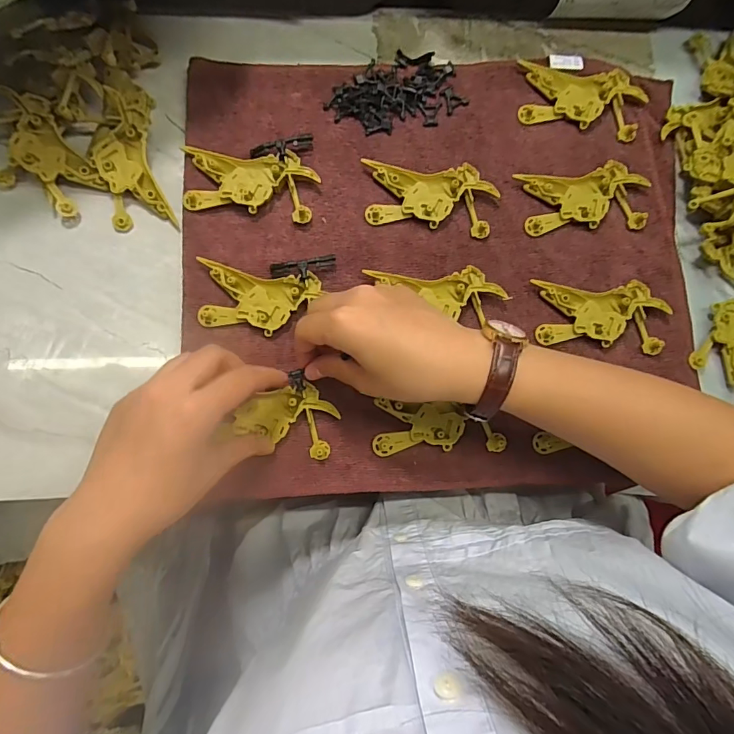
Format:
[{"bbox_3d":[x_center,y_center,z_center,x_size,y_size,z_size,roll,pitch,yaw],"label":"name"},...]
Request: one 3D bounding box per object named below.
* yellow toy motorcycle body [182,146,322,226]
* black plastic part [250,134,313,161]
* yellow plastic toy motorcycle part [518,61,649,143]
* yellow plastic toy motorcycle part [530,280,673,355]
[{"bbox_3d":[-0.089,-0.140,0.343,0.095,0.010,0.048,7,83,-2],"label":"yellow toy motorcycle body"},{"bbox_3d":[-0.065,-0.166,0.346,0.048,0.011,0.016,-12,84,-4],"label":"black plastic part"},{"bbox_3d":[0.176,-0.222,0.371,0.101,0.014,0.050,10,83,-2],"label":"yellow plastic toy motorcycle part"},{"bbox_3d":[0.179,-0.040,0.346,0.099,0.011,0.051,5,83,-2],"label":"yellow plastic toy motorcycle part"}]

